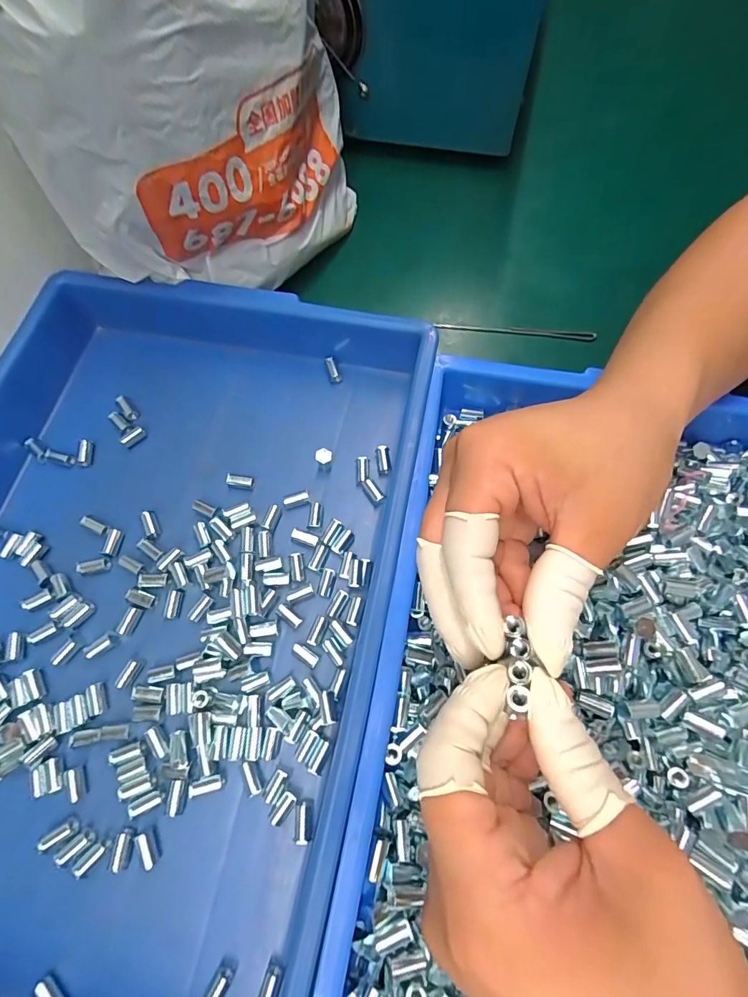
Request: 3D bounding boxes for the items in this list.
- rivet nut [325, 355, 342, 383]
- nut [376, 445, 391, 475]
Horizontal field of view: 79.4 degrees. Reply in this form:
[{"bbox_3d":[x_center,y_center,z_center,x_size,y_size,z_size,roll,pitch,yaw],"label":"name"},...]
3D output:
[{"bbox_3d":[-0.031,-0.096,0.332,0.008,0.006,0.021,-19,83,-7],"label":"rivet nut"},{"bbox_3d":[0.006,-0.026,0.306,0.008,0.009,0.018,-8,70,-3],"label":"nut"}]

